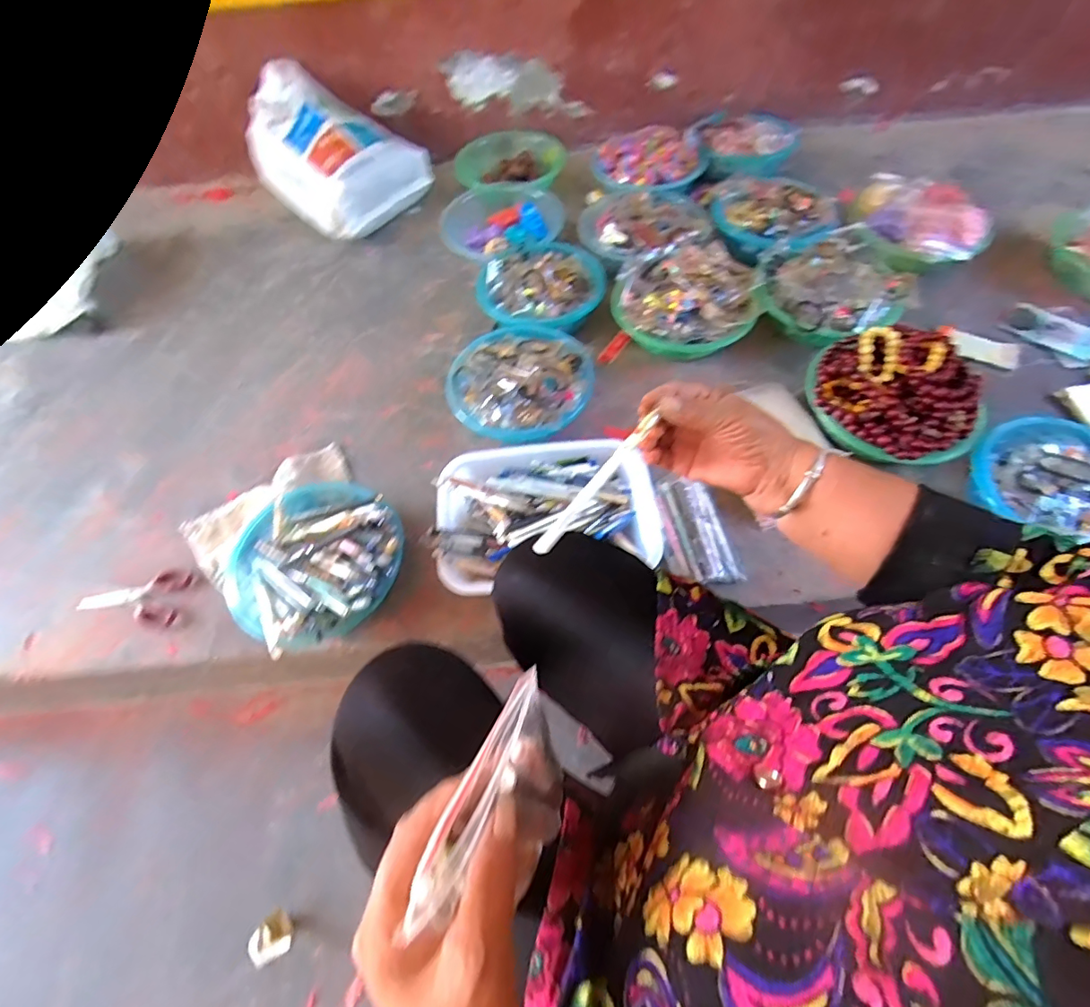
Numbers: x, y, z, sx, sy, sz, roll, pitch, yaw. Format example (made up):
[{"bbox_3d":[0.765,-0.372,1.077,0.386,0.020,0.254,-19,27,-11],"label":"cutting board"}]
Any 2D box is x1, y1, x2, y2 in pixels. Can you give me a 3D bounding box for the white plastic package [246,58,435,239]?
[{"bbox_3d":[-0.465,-0.790,1.116,0.333,0.190,0.263,39,69,21],"label":"white plastic package"}]

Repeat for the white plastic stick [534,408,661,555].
[{"bbox_3d":[0.040,-0.019,0.360,0.009,0.008,0.123,37,76,15],"label":"white plastic stick"}]

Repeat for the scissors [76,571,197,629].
[{"bbox_3d":[-0.579,0.127,0.714,0.155,0.020,0.078,7,61,6],"label":"scissors"}]

